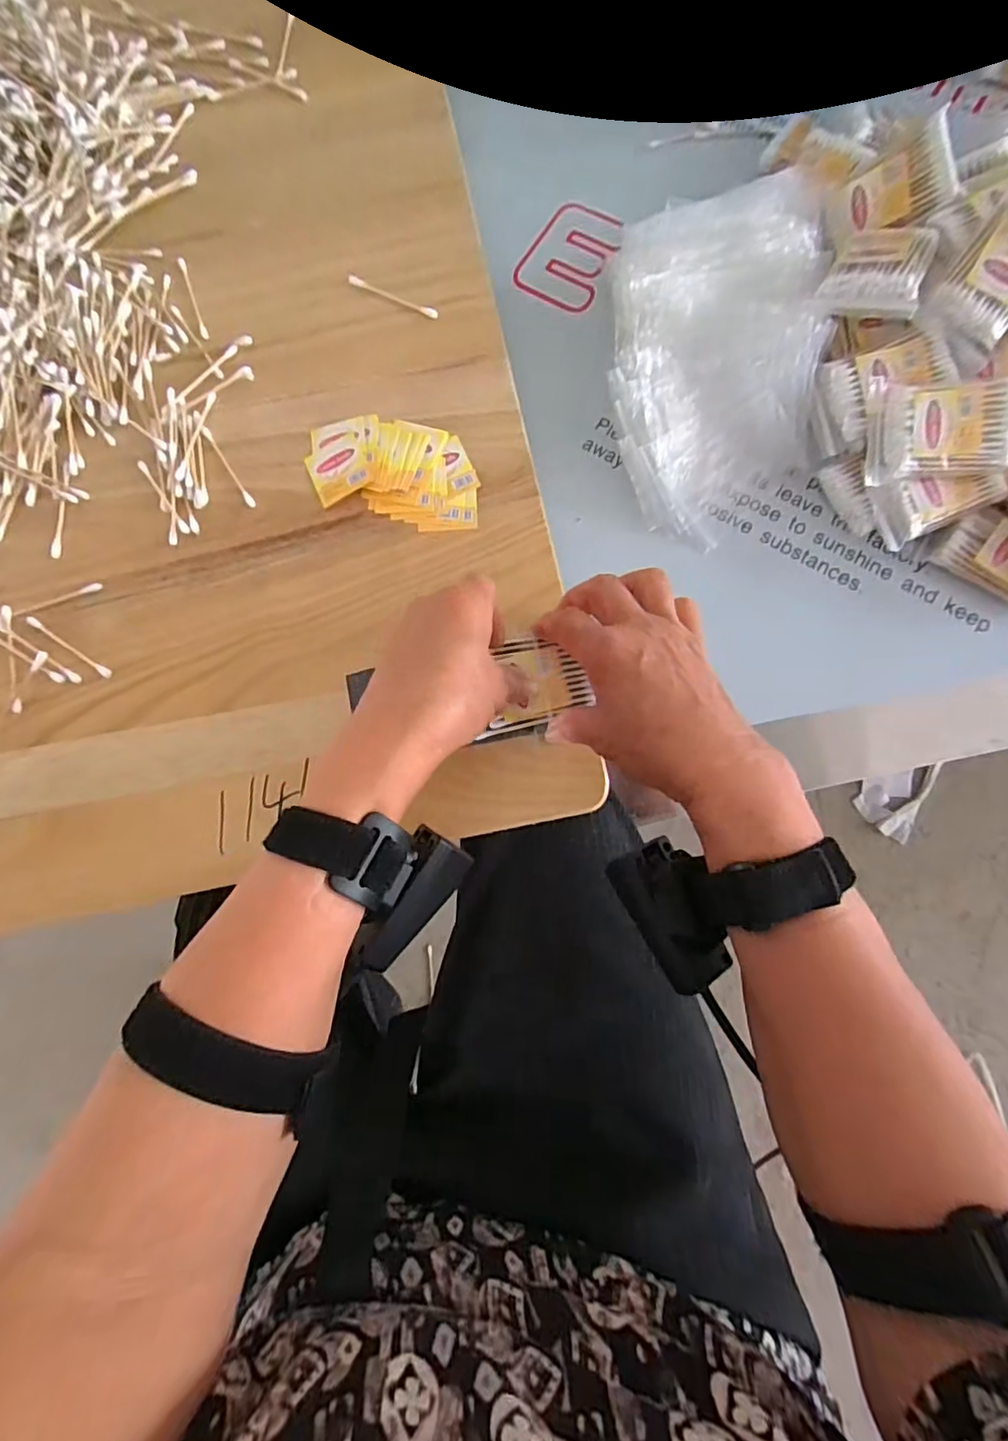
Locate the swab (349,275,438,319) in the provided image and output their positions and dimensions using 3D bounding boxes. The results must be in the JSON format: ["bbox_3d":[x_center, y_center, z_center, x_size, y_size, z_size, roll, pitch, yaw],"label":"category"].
[{"bbox_3d":[-0.079,-0.302,0.420,0.070,0.004,0.007,25,83,5],"label":"swab"}]

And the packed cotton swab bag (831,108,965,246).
[{"bbox_3d":[0.268,-0.368,0.410,0.072,0.012,0.054,-15,91,40],"label":"packed cotton swab bag"}]

